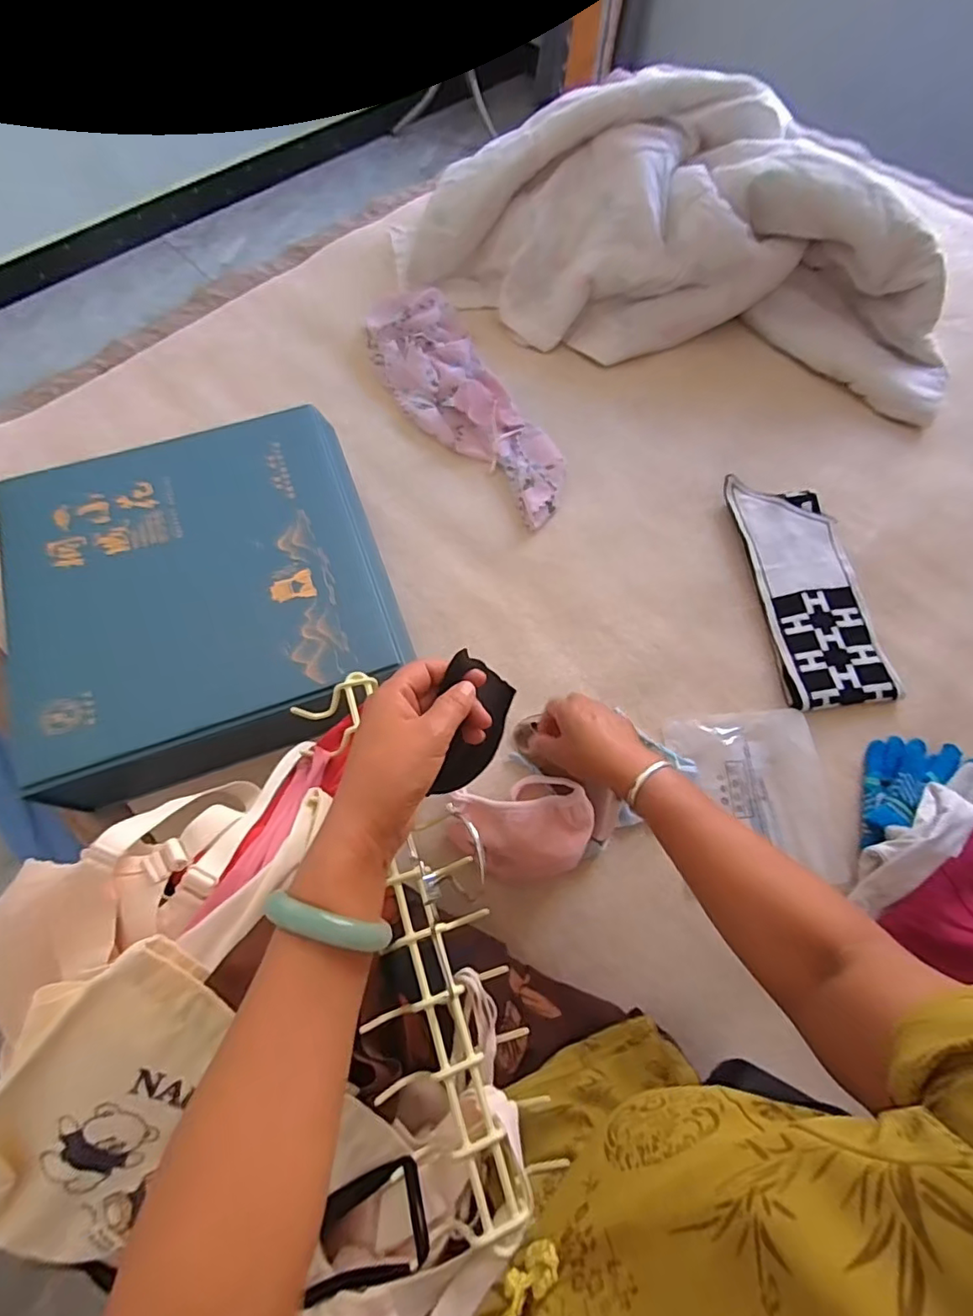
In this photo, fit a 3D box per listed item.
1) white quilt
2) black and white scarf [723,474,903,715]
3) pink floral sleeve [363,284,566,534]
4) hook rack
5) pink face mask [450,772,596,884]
[{"bbox_3d":[0.256,-0.587,0.772,0.804,0.184,0.288,13,69,3],"label":"white quilt"},{"bbox_3d":[0.383,-0.084,0.670,0.123,0.017,0.291,-6,69,-4],"label":"black and white scarf"},{"bbox_3d":[-0.031,-0.349,0.752,0.141,0.040,0.429,-29,72,-12],"label":"pink floral sleeve"},{"bbox_3d":[-0.051,0.175,0.390,0.094,0.055,0.350,-19,67,-9],"label":"hook rack"},{"bbox_3d":[0.040,0.166,0.533,0.135,0.079,0.095,-10,69,-6],"label":"pink face mask"}]

